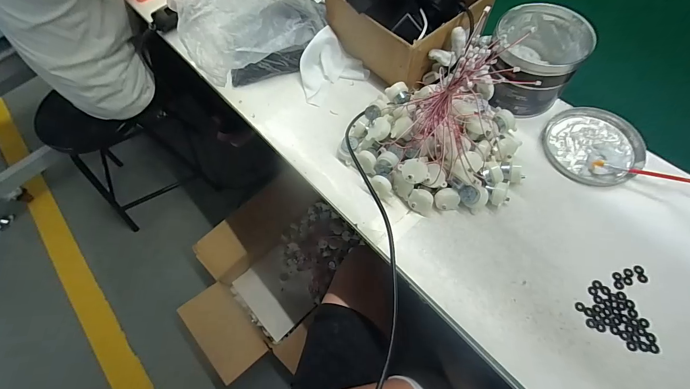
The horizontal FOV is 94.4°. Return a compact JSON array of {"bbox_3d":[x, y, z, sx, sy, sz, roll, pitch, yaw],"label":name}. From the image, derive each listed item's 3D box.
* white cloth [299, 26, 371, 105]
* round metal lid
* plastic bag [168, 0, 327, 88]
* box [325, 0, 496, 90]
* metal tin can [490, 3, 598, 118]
[{"bbox_3d":[-0.031,-0.219,0.546,0.112,0.049,0.094,-37,67,-16],"label":"white cloth"},{"bbox_3d":[0.360,-0.071,0.462,0.121,0.023,0.125,-1,63,2],"label":"round metal lid"},{"bbox_3d":[-0.160,-0.294,0.553,0.229,0.113,0.168,-26,65,-11],"label":"plastic bag"},{"bbox_3d":[0.099,-0.289,0.534,0.184,0.127,0.209,-42,69,-17],"label":"box"},{"bbox_3d":[0.278,-0.199,0.475,0.120,0.094,0.134,12,64,8],"label":"metal tin can"}]

